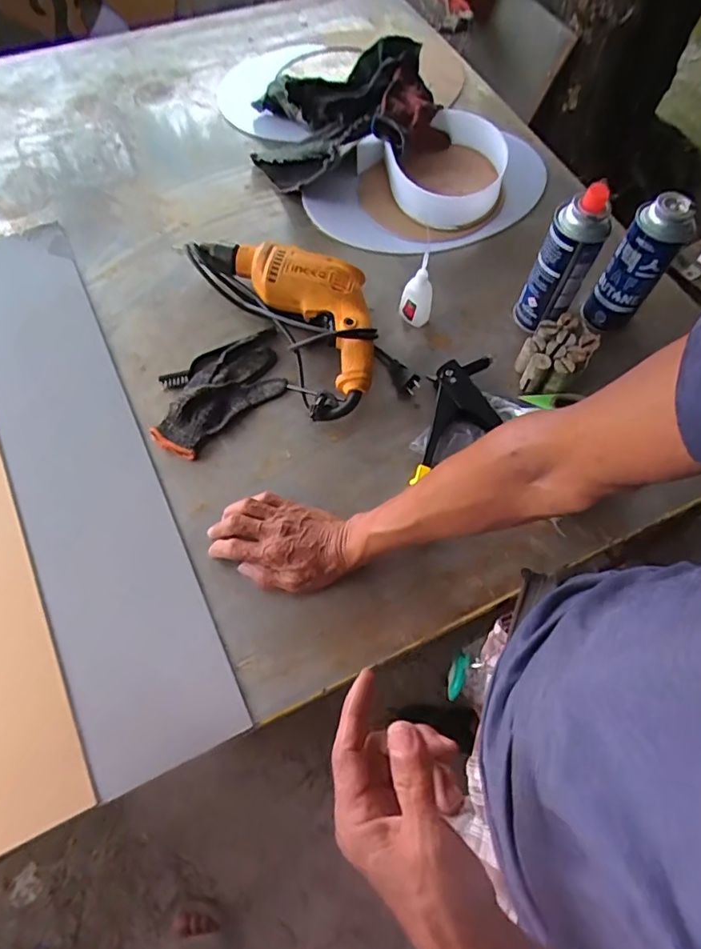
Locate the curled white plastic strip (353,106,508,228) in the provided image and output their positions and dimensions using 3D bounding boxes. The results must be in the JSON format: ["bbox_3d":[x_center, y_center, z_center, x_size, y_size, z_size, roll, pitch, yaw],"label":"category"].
[{"bbox_3d":[0.152,-0.488,0.867,0.207,0.049,0.201,-37,71,-19],"label":"curled white plastic strip"}]

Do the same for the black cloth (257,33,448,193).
[{"bbox_3d":[-0.010,-0.584,0.885,0.295,0.092,0.253,-17,66,-12],"label":"black cloth"}]

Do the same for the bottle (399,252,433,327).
[{"bbox_3d":[0.091,-0.242,0.742,0.040,0.099,0.032,24,64,8],"label":"bottle"}]

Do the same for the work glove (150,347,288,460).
[{"bbox_3d":[-0.162,-0.096,0.695,0.179,0.020,0.082,-40,72,-20],"label":"work glove"}]

